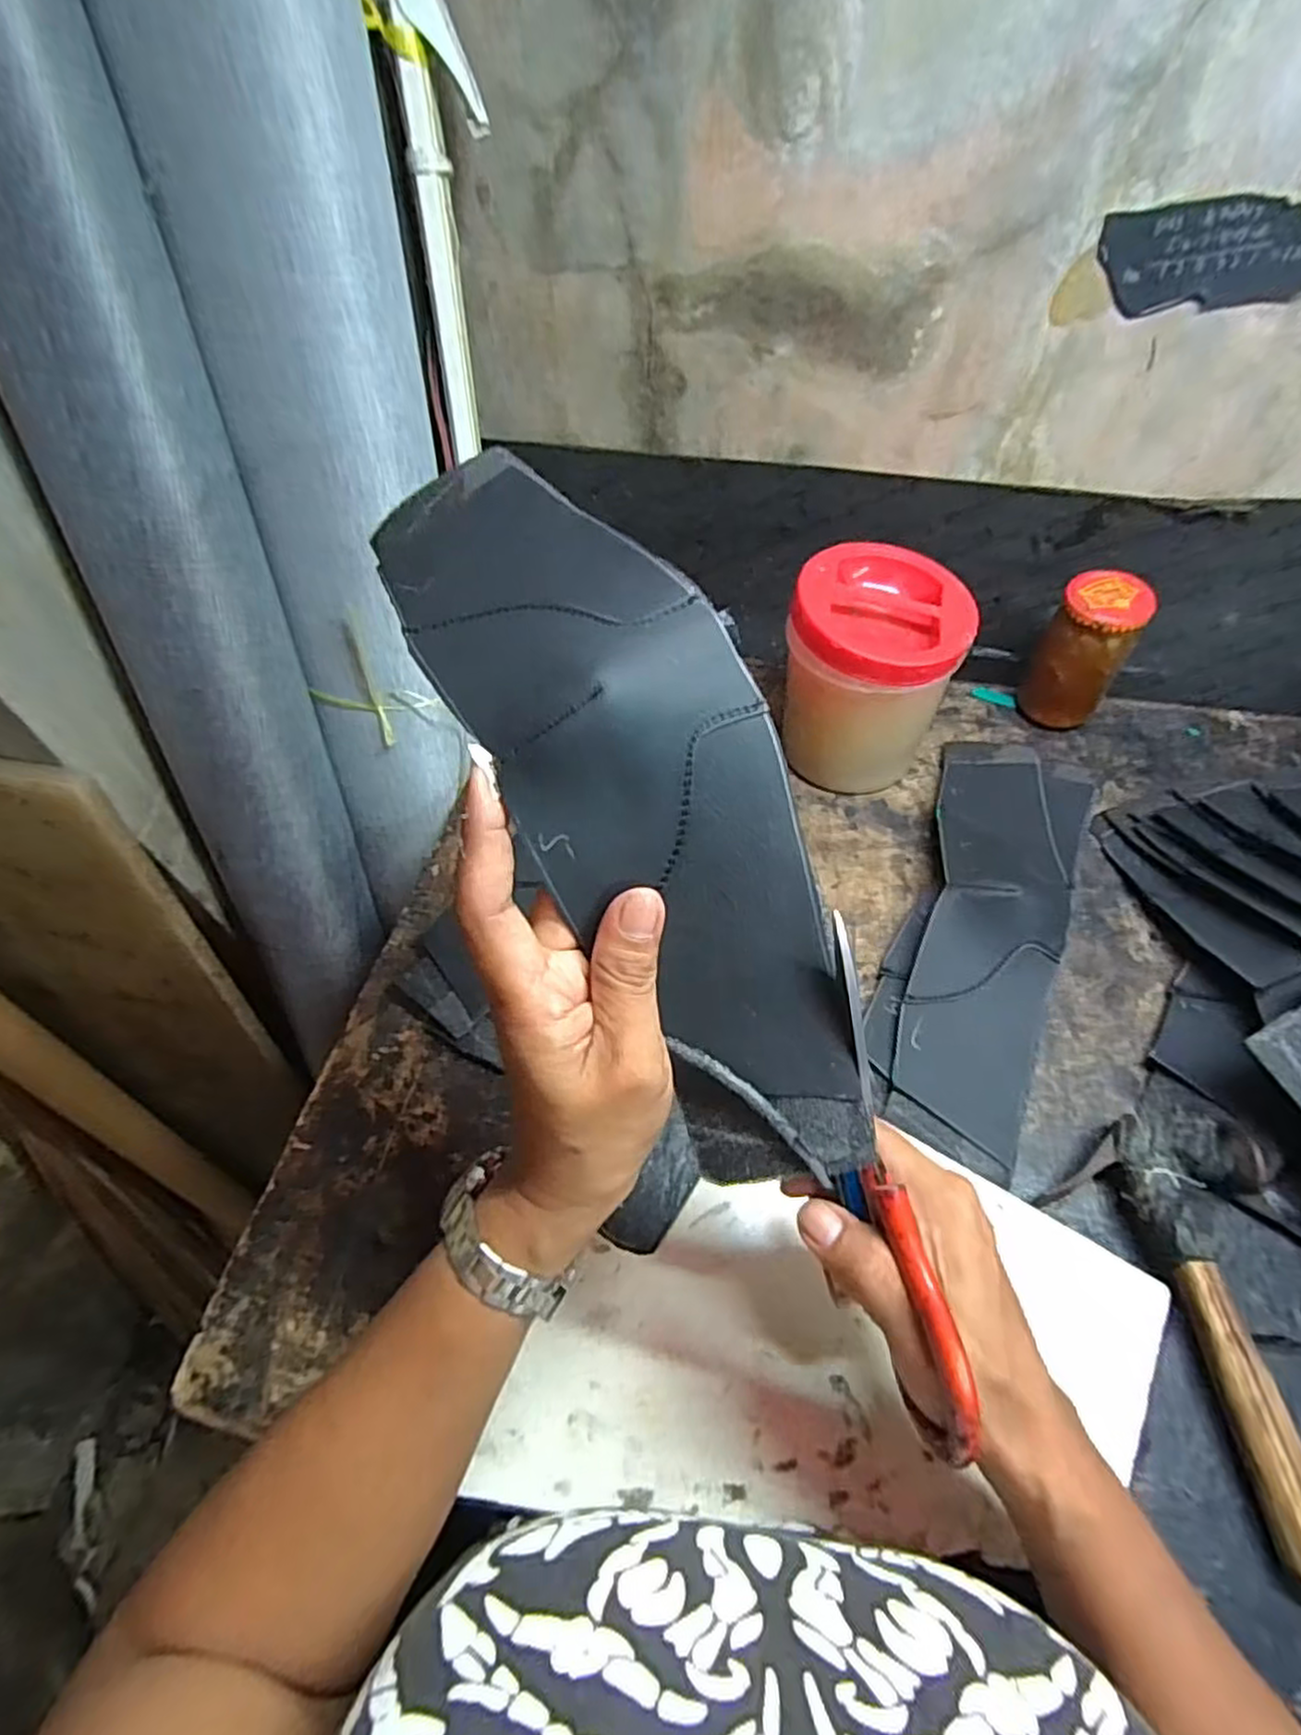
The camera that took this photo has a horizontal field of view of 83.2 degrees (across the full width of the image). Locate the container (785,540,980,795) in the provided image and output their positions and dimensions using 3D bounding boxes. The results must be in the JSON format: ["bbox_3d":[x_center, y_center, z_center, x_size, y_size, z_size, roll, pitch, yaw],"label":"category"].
[{"bbox_3d":[0.160,-0.139,0.544,0.117,0.151,0.109,25,59,19],"label":"container"}]

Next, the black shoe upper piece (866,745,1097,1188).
[{"bbox_3d":[0.226,0.026,0.490,0.103,0.041,0.325,21,58,17],"label":"black shoe upper piece"}]

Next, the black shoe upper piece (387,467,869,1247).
[{"bbox_3d":[-0.017,-0.028,0.252,0.091,0.104,0.296,-25,89,-15],"label":"black shoe upper piece"}]

